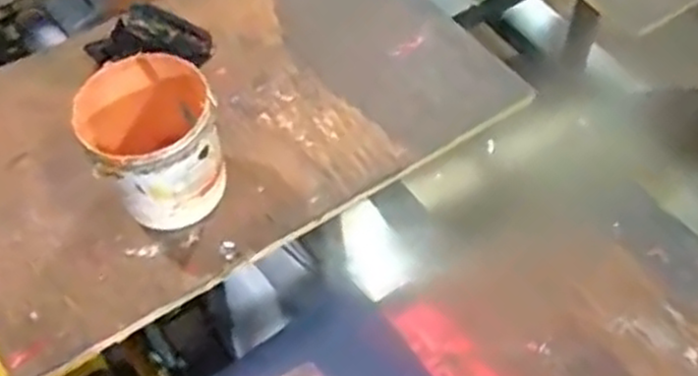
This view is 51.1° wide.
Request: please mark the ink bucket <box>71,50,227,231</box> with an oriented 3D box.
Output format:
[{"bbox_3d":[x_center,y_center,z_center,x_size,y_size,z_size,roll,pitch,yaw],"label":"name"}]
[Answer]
[{"bbox_3d":[-0.180,-0.035,0.698,0.112,0.128,0.121,-1,56,1],"label":"ink bucket"}]

